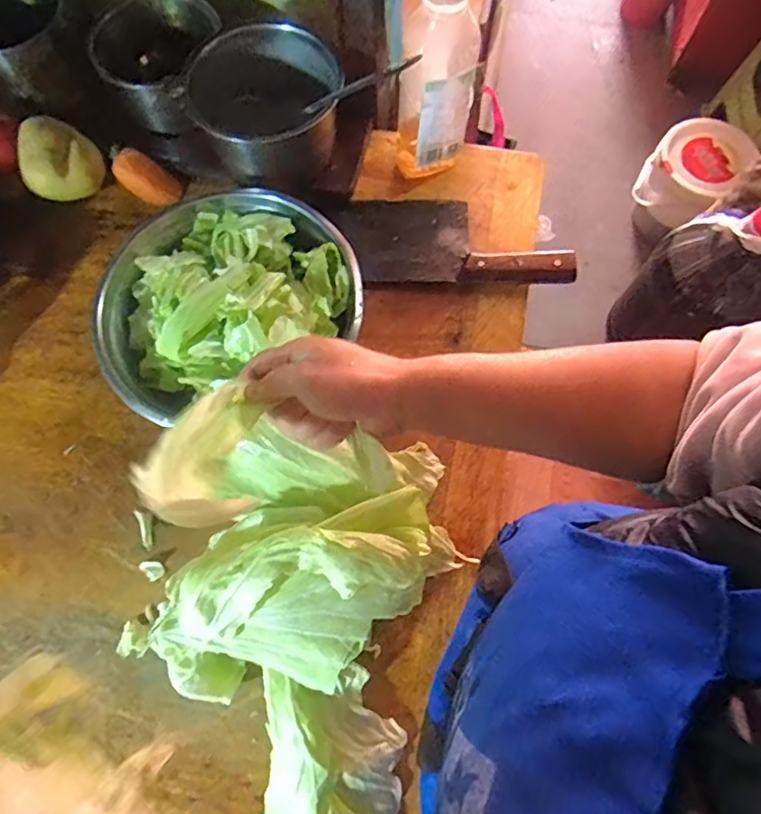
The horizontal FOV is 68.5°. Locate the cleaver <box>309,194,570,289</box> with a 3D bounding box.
[{"bbox_3d":[0.064,-0.179,0.588,0.263,0.031,0.099,5,72,2],"label":"cleaver"}]

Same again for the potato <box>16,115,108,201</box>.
[{"bbox_3d":[-0.337,-0.256,0.597,0.077,0.069,0.077,-35,75,-10],"label":"potato"}]

